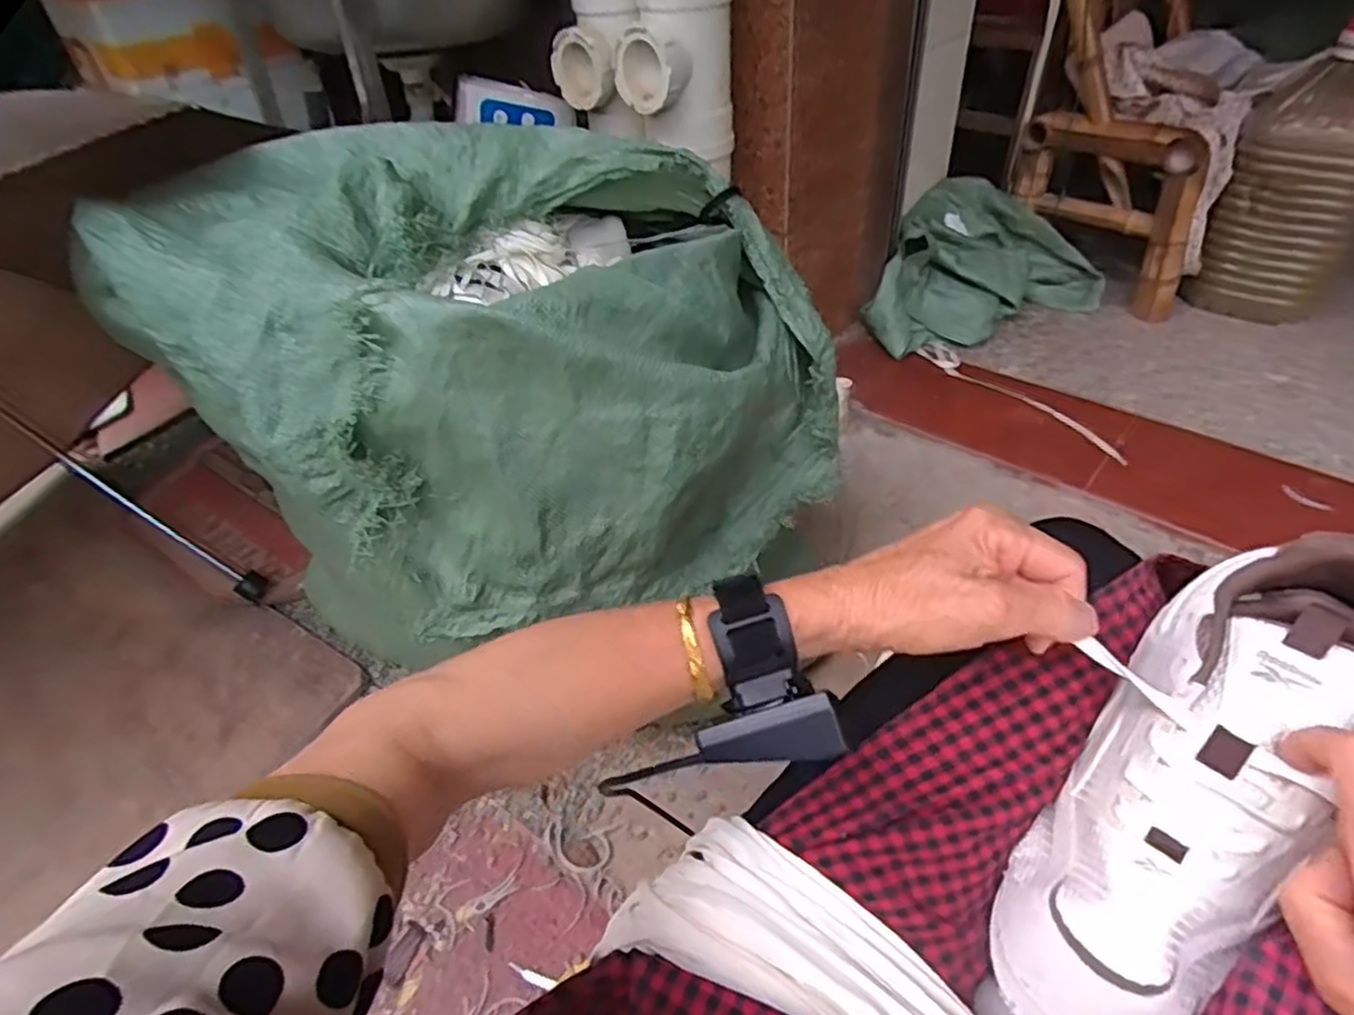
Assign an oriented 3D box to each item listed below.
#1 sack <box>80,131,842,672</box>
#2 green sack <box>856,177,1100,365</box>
[{"bbox_3d":[-0.194,-0.145,0.738,0.604,0.311,0.433,25,51,30],"label":"sack"},{"bbox_3d":[0.547,-0.398,1.261,0.333,0.162,0.374,17,47,23],"label":"green sack"}]

